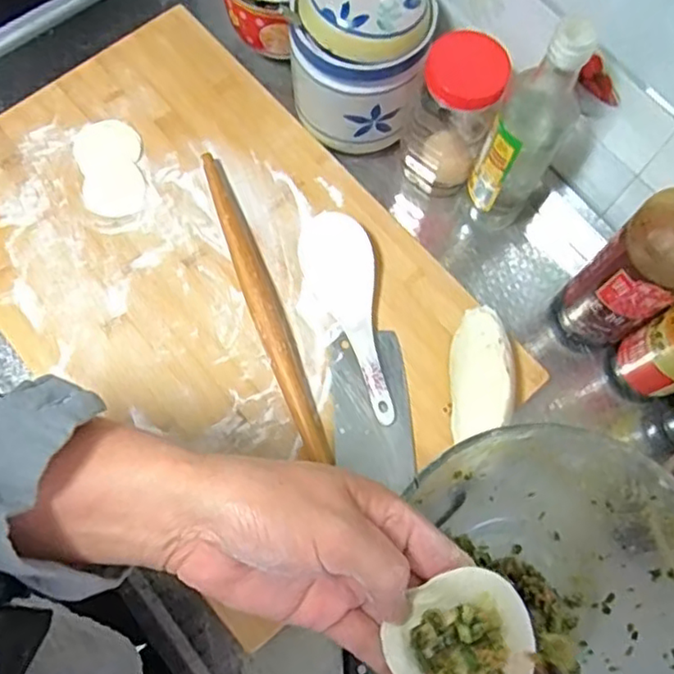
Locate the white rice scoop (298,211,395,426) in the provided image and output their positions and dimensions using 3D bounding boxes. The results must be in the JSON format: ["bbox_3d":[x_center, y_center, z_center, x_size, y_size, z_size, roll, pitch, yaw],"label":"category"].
[{"bbox_3d":[0.019,-0.021,0.590,0.064,0.028,0.201,-18,75,-7],"label":"white rice scoop"}]

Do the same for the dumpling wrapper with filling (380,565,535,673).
[{"bbox_3d":[0.055,0.134,0.269,0.059,0.018,0.059,-23,75,-9],"label":"dumpling wrapper with filling"}]

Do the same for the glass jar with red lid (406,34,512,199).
[{"bbox_3d":[0.108,-0.206,0.607,0.069,0.150,0.068,1,73,-2],"label":"glass jar with red lid"}]

